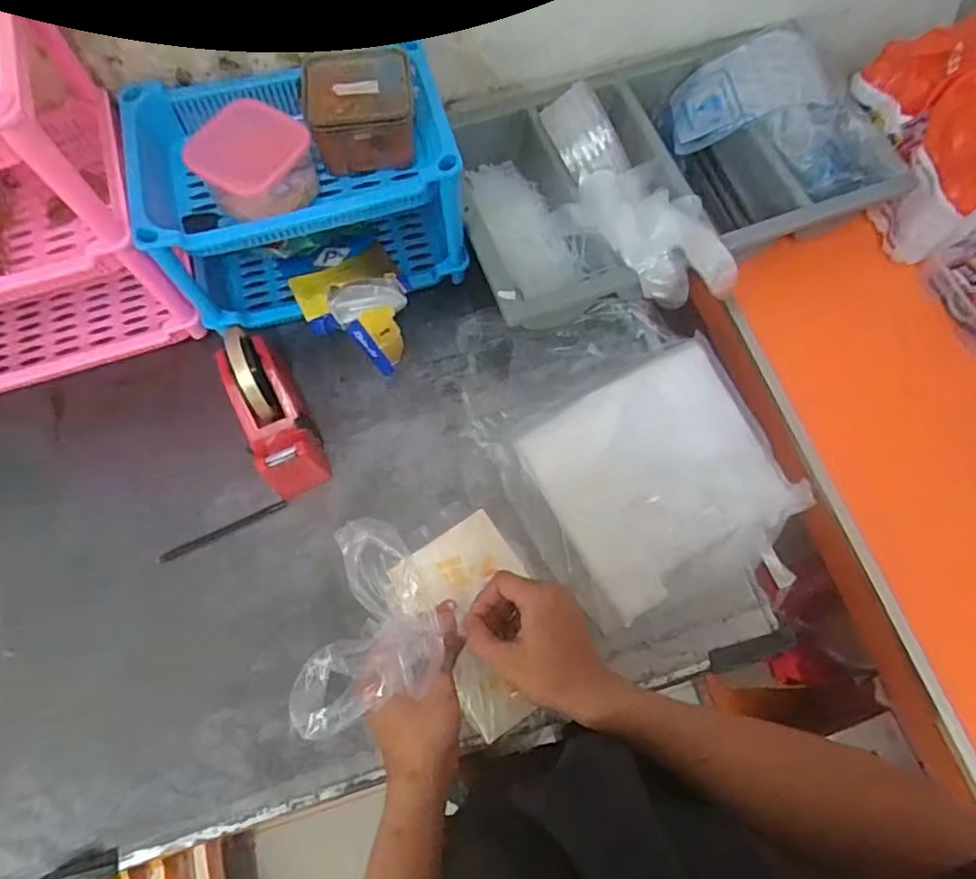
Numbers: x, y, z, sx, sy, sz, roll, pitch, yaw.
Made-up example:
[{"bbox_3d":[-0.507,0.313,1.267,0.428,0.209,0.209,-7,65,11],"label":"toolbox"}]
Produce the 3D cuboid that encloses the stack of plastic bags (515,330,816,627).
[{"bbox_3d":[0.190,0.031,0.643,0.247,0.037,0.225,-28,72,-10],"label":"stack of plastic bags"}]

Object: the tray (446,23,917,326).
[{"bbox_3d":[0.197,-0.334,0.725,0.468,0.118,0.291,-22,71,-8],"label":"tray"}]

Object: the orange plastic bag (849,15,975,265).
[{"bbox_3d":[0.560,-0.360,0.714,0.202,0.145,0.230,-15,70,-6],"label":"orange plastic bag"}]

